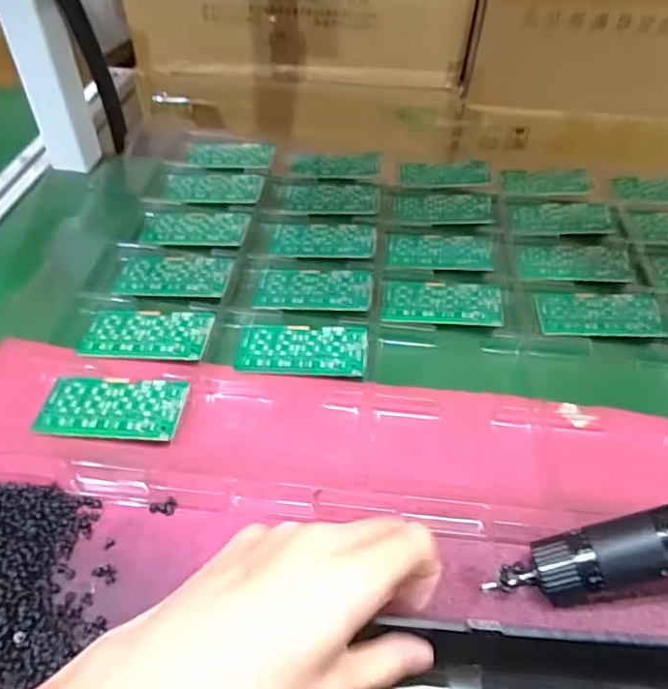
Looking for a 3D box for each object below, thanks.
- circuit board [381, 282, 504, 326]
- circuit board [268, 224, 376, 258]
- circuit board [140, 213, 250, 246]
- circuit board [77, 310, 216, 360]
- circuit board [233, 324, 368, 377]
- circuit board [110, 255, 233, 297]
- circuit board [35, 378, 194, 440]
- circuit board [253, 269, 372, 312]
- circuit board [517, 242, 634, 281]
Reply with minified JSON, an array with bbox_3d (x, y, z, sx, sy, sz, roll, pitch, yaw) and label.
[{"bbox_3d":[0.089,-0.035,0.478,0.097,0.004,0.049,3,47,2],"label":"circuit board"},{"bbox_3d":[-0.010,-0.097,0.532,0.094,0.004,0.045,5,47,4],"label":"circuit board"},{"bbox_3d":[-0.129,-0.108,0.537,0.095,0.004,0.050,3,47,3],"label":"circuit board"},{"bbox_3d":[-0.142,-0.009,0.441,0.095,0.006,0.051,5,47,4],"label":"circuit board"},{"bbox_3d":[-0.024,0.002,0.435,0.095,0.005,0.048,3,47,3],"label":"circuit board"},{"bbox_3d":[-0.136,-0.059,0.491,0.094,0.004,0.051,4,47,3],"label":"circuit board"},{"bbox_3d":[-0.150,0.042,0.393,0.095,0.006,0.049,5,47,4],"label":"circuit board"},{"bbox_3d":[-0.017,-0.047,0.485,0.094,0.004,0.050,1,46,4],"label":"circuit board"},{"bbox_3d":[0.216,-0.074,0.520,0.100,0.005,0.054,1,47,0],"label":"circuit board"}]

